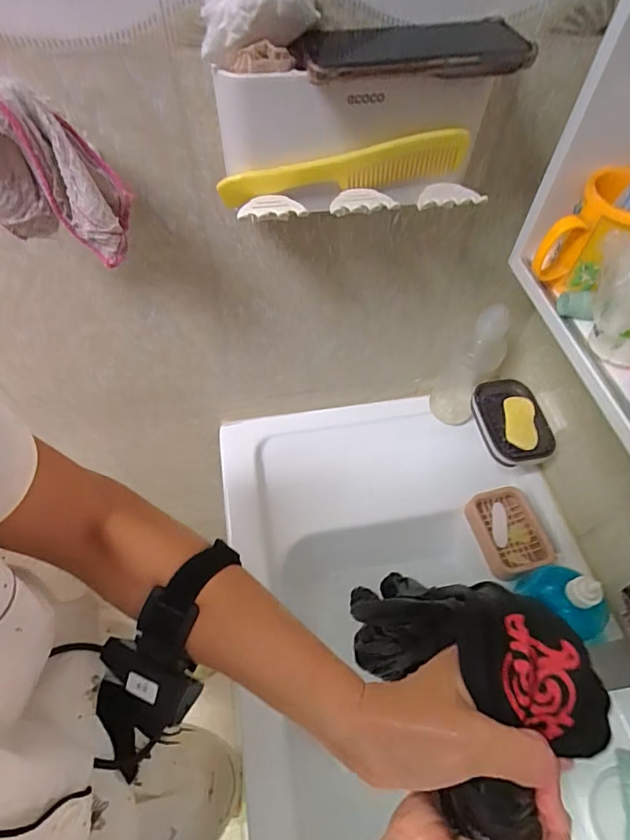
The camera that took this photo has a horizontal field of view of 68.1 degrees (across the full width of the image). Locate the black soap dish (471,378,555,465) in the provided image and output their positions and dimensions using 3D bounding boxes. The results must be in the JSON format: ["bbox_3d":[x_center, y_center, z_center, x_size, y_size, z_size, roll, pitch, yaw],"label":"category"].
[{"bbox_3d":[0.283,0.003,0.671,0.089,0.030,0.132,-11,57,-9],"label":"black soap dish"}]

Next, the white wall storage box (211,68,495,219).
[{"bbox_3d":[0.036,-0.244,0.400,0.229,0.106,0.099,-5,56,-5],"label":"white wall storage box"}]

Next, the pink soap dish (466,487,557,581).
[{"bbox_3d":[0.282,0.163,0.676,0.090,0.028,0.120,-8,56,-7],"label":"pink soap dish"}]

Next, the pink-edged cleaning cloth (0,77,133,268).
[{"bbox_3d":[-0.203,-0.189,0.353,0.101,0.121,0.044,6,56,3],"label":"pink-edged cleaning cloth"}]

